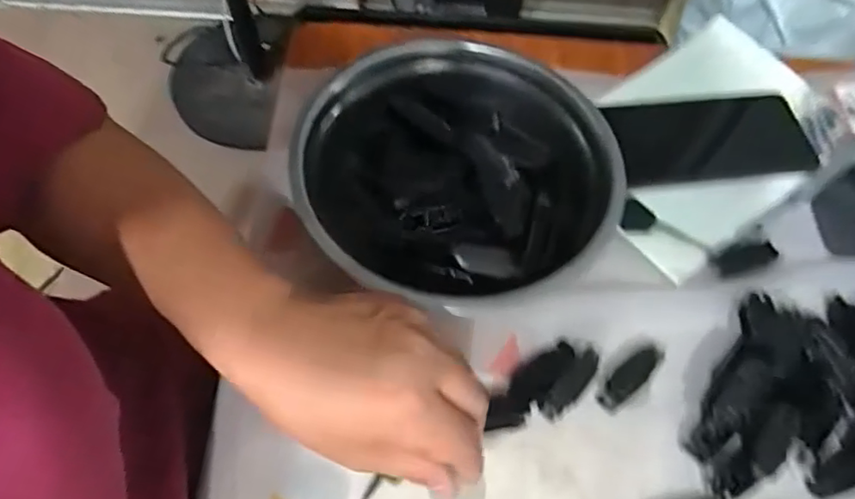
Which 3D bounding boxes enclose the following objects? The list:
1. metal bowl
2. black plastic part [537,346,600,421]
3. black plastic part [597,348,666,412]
[{"bbox_3d":[0.019,-0.051,0.387,0.201,0.058,0.182,36,65,15],"label":"metal bowl"},{"bbox_3d":[0.087,0.079,0.350,0.016,0.013,0.051,37,65,15],"label":"black plastic part"},{"bbox_3d":[0.124,0.078,0.354,0.048,0.015,0.017,-38,70,-22],"label":"black plastic part"}]

